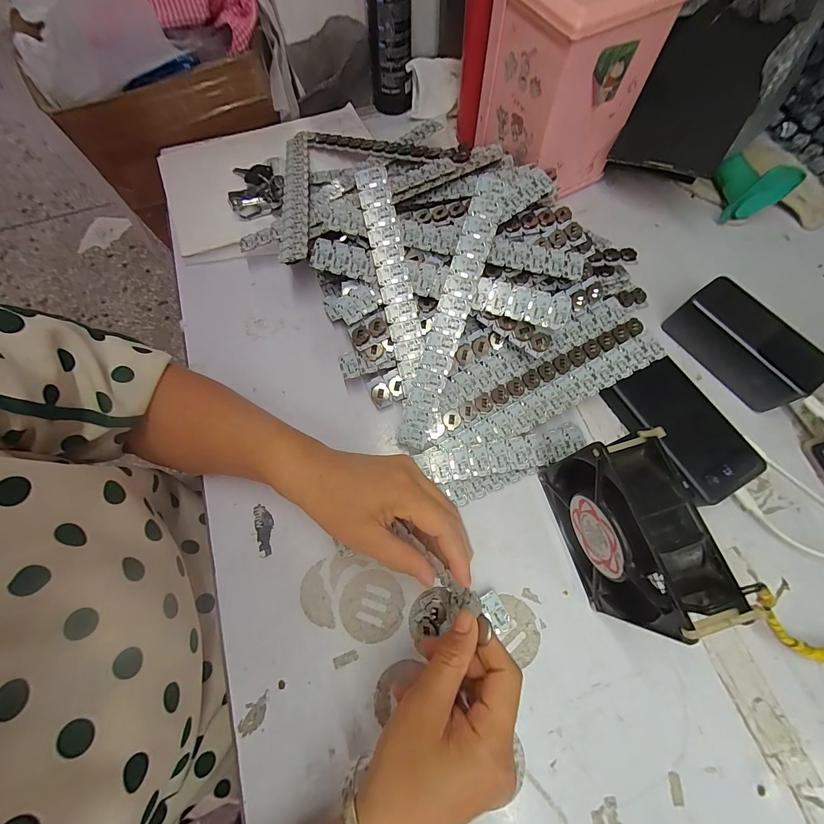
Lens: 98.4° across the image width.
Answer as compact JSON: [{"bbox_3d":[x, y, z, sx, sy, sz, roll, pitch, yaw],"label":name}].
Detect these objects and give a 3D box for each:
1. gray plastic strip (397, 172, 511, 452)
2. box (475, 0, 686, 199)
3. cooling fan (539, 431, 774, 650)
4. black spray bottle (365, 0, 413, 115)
[{"bbox_3d":[0.037,-0.090,0.331,0.029,0.005,0.256,18,93,2],"label":"gray plastic strip"},{"bbox_3d":[0.159,-0.349,0.378,0.135,0.164,0.115,-21,71,-7],"label":"box"},{"bbox_3d":[0.155,0.092,0.265,0.044,0.120,0.132,-16,70,-5],"label":"cooling fan"},{"bbox_3d":[-0.040,-0.498,0.437,0.082,0.195,0.068,-12,70,-4],"label":"black spray bottle"}]

